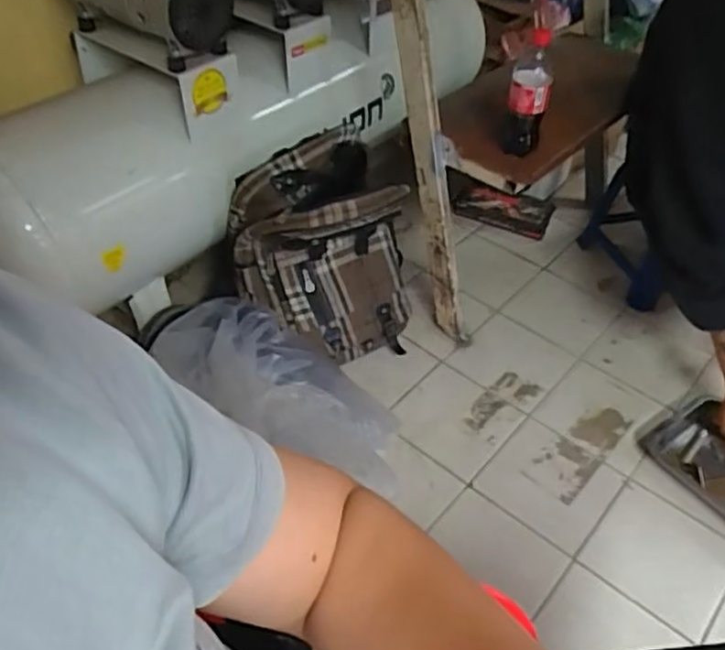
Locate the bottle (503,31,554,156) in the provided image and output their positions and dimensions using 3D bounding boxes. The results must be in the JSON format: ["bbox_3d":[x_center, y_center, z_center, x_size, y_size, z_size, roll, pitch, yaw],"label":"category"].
[{"bbox_3d":[0.257,-0.350,1.068,0.061,0.207,0.051,12,46,9],"label":"bottle"}]

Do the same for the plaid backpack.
[{"bbox_3d":[-0.070,-0.134,1.220,0.313,0.337,0.232,-2,45,-5],"label":"plaid backpack"}]

